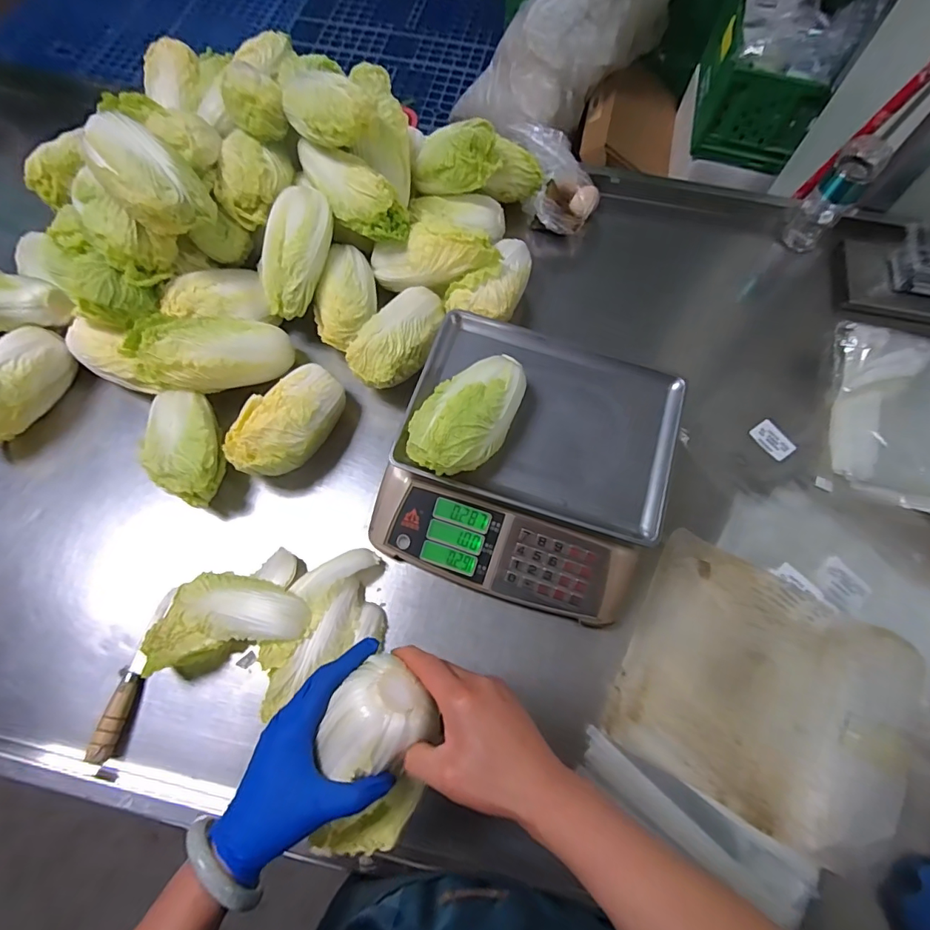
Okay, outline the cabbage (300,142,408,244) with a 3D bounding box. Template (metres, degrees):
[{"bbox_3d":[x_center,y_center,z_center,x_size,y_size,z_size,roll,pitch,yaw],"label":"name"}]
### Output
[{"bbox_3d":[-0.163,-0.394,0.683,0.083,0.060,0.192,-38,74,-15],"label":"cabbage"}]

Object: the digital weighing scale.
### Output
[{"bbox_3d":[0.082,-0.004,0.613,0.315,0.115,0.324,17,69,5],"label":"digital weighing scale"}]

